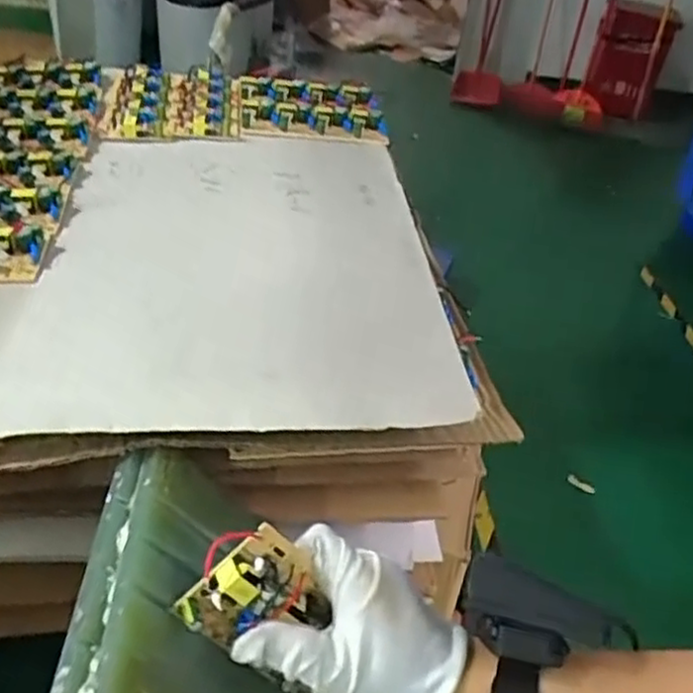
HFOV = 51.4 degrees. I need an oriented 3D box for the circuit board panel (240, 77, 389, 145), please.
[{"bbox_3d":[-0.033,-0.229,0.693,0.136,0.013,0.109,1,39,-11],"label":"circuit board panel"}]

